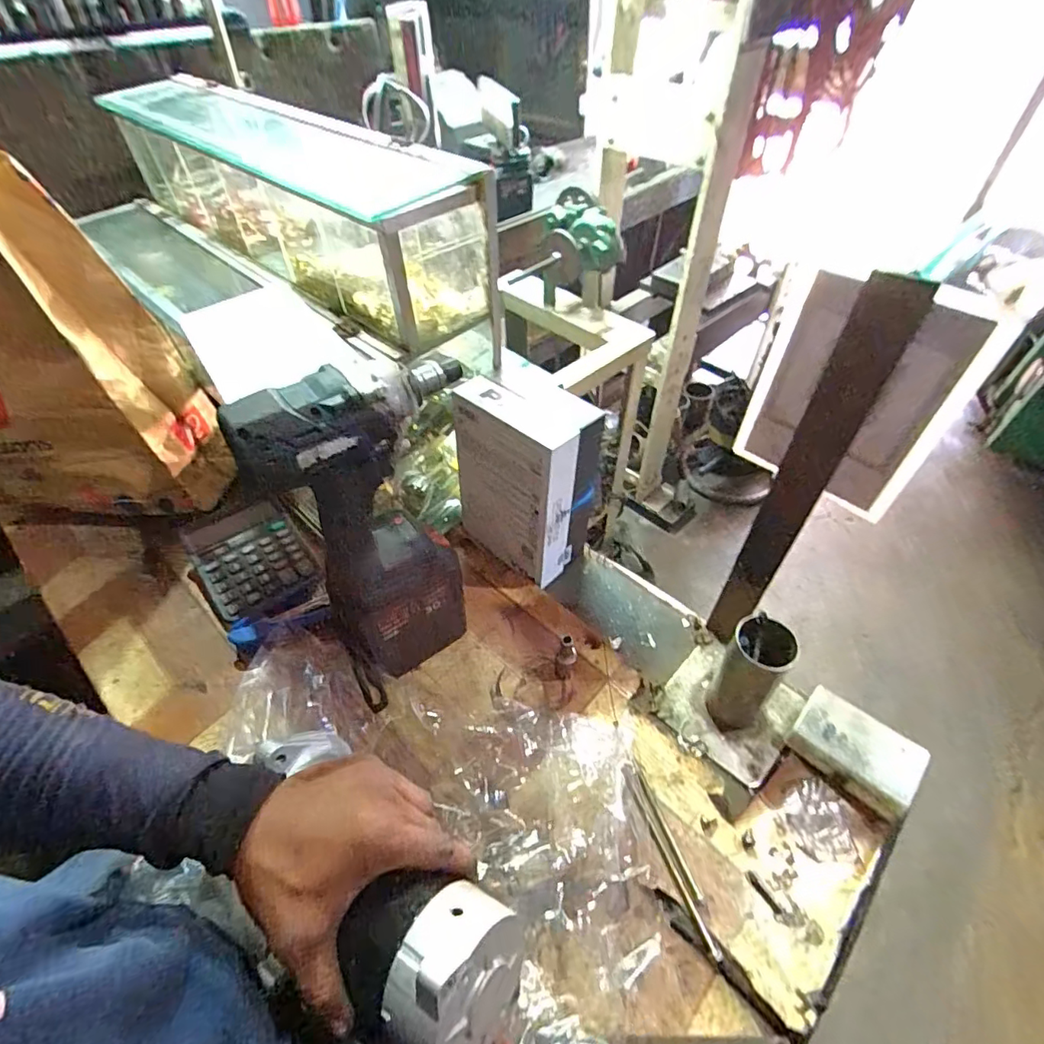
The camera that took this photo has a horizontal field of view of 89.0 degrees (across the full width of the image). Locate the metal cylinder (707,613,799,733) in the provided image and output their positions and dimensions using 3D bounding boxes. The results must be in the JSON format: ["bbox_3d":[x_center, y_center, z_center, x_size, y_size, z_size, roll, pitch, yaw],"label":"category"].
[{"bbox_3d":[0.203,0.140,0.482,0.049,0.126,0.053,0,49,1],"label":"metal cylinder"}]

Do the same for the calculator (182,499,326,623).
[{"bbox_3d":[-0.324,0.040,0.638,0.117,0.025,0.148,-31,55,-24],"label":"calculator"}]

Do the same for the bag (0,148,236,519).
[{"bbox_3d":[-0.581,-0.179,0.588,0.360,0.350,0.130,4,49,4],"label":"bag"}]

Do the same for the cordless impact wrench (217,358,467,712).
[{"bbox_3d":[-0.111,0.009,0.454,0.075,0.300,0.169,31,56,25],"label":"cordless impact wrench"}]

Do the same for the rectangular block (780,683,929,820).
[{"bbox_3d":[0.302,0.204,0.481,0.099,0.028,0.062,35,58,27],"label":"rectangular block"}]

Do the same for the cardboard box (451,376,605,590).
[{"bbox_3d":[0.004,-0.047,0.591,0.095,0.203,0.138,-34,56,-25],"label":"cardboard box"}]

